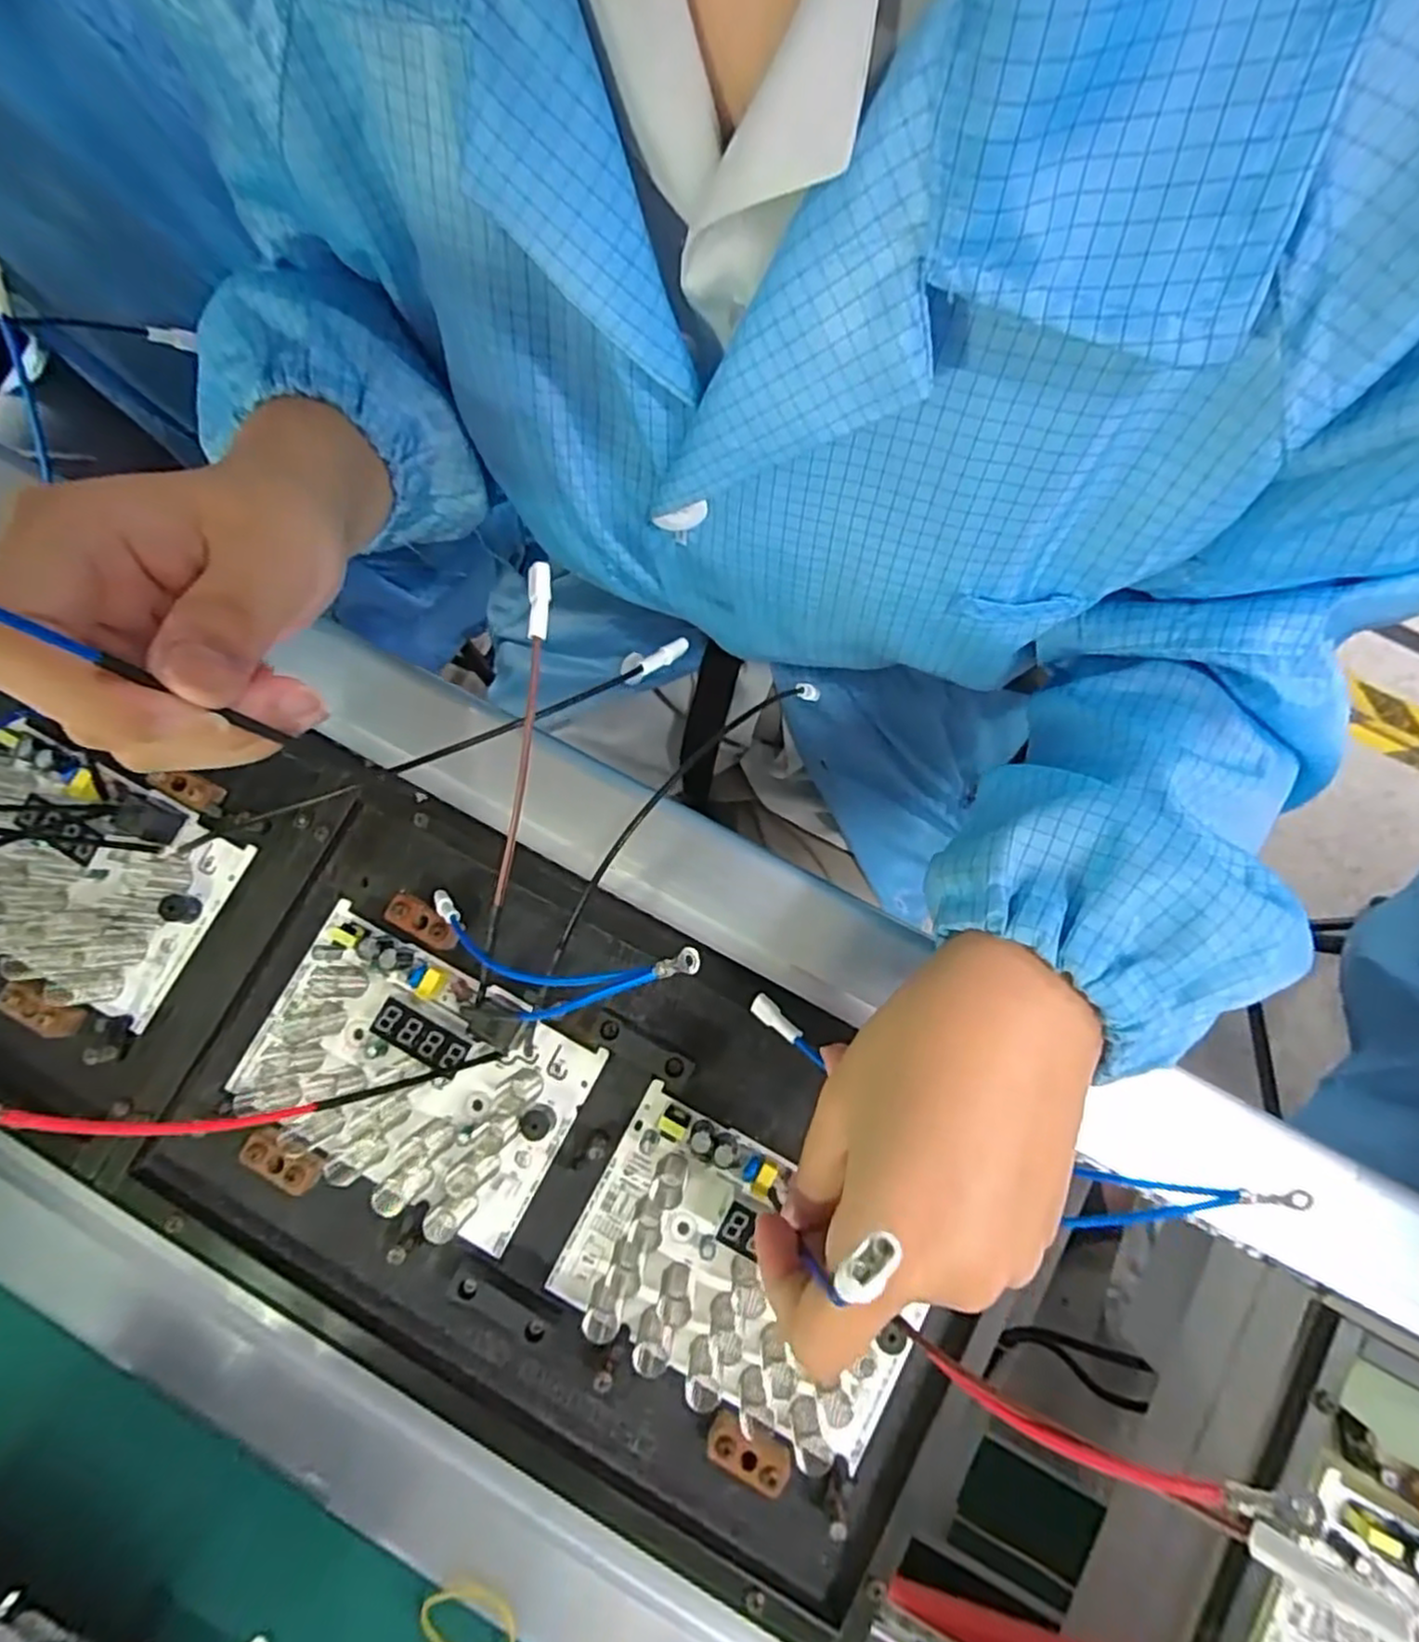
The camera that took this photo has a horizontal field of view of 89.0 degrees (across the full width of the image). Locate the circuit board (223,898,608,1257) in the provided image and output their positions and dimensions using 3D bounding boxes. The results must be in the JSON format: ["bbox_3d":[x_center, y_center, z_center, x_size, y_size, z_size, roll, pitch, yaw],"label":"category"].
[{"bbox_3d":[-0.127,0.106,0.300,0.138,0.017,0.090,27,81,5],"label":"circuit board"}]

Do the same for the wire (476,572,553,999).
[{"bbox_3d":[-0.062,-0.014,0.230,0.007,0.004,0.132,11,99,3],"label":"wire"}]

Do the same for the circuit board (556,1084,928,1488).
[{"bbox_3d":[0.014,0.181,0.283,0.137,0.021,0.089,28,81,5],"label":"circuit board"}]

